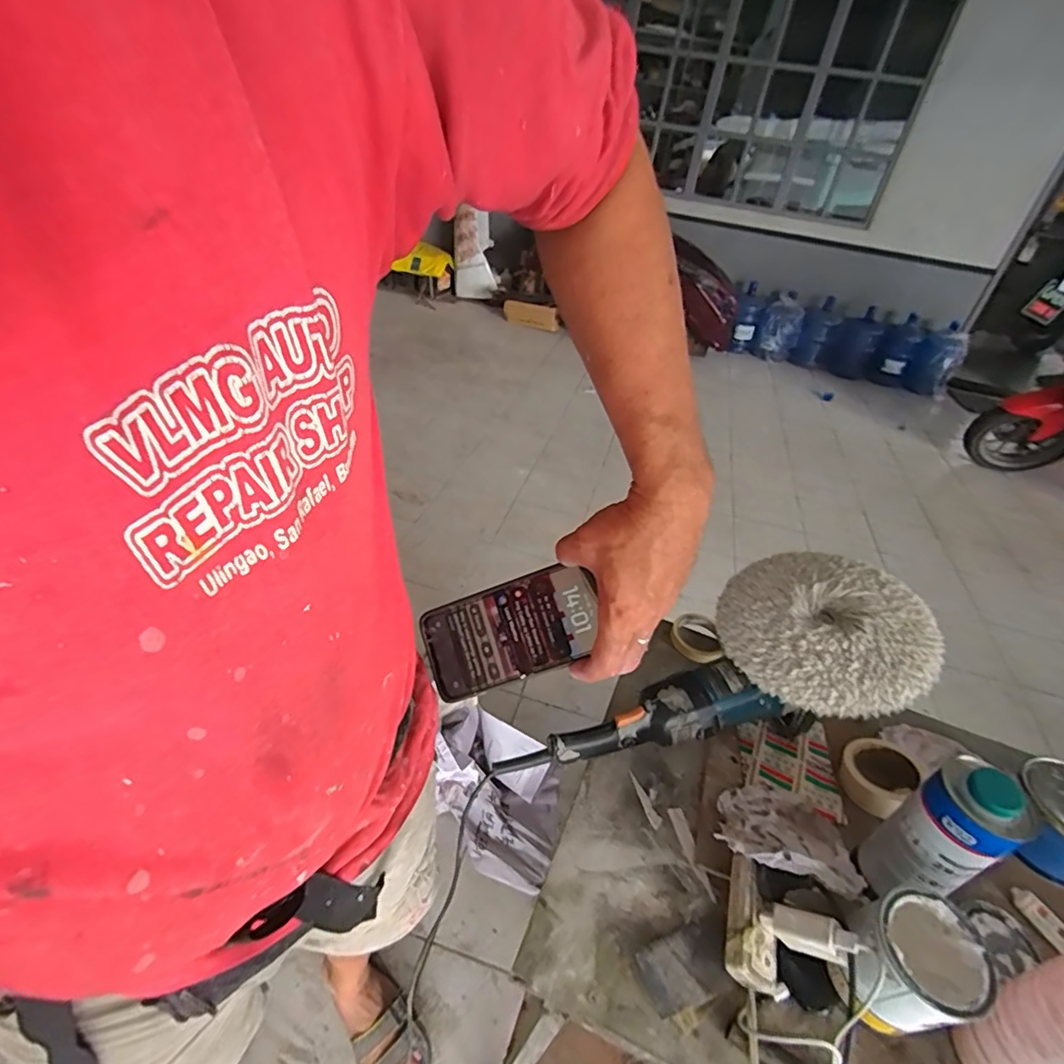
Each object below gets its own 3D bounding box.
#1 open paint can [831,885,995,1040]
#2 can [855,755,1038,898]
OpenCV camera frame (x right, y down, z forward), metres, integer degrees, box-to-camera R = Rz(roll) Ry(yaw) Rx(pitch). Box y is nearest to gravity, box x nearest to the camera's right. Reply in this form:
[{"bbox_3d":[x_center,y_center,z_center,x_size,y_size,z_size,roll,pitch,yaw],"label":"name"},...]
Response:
[{"bbox_3d":[0.360,0.436,0.552,0.118,0.136,0.096,-5,39,-18],"label":"open paint can"},{"bbox_3d":[0.439,0.327,0.598,0.091,0.190,0.083,-13,42,-26],"label":"can"}]

